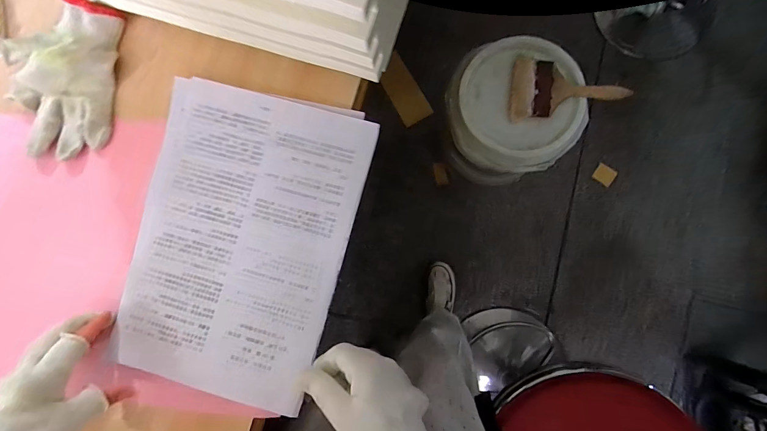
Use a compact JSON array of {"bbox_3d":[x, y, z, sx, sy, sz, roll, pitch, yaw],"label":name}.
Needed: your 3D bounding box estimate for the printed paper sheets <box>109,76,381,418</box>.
[{"bbox_3d":[-0.145,0.022,0.353,0.214,0.015,0.296,15,85,7],"label":"printed paper sheets"}]

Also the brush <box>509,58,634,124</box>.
[{"bbox_3d":[0.355,-0.240,0.682,0.201,0.033,0.119,6,85,6],"label":"brush"}]

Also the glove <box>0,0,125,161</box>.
[{"bbox_3d":[-0.348,-0.151,0.380,0.113,0.027,0.167,-2,84,5],"label":"glove"}]

